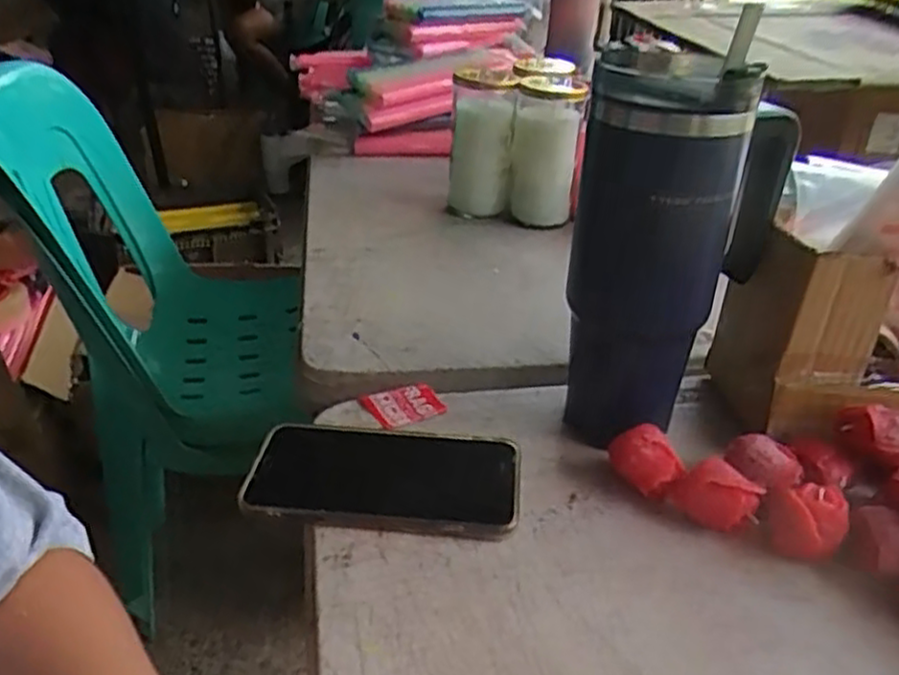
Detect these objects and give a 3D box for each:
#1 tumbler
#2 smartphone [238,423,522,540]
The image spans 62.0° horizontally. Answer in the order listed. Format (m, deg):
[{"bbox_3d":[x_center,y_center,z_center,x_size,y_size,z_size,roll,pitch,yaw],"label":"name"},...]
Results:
[{"bbox_3d":[0.119,-0.054,0.461,0.088,0.249,0.105,16,33,20],"label":"tumbler"},{"bbox_3d":[-0.037,0.082,0.448,0.155,0.012,0.083,5,31,2],"label":"smartphone"}]

